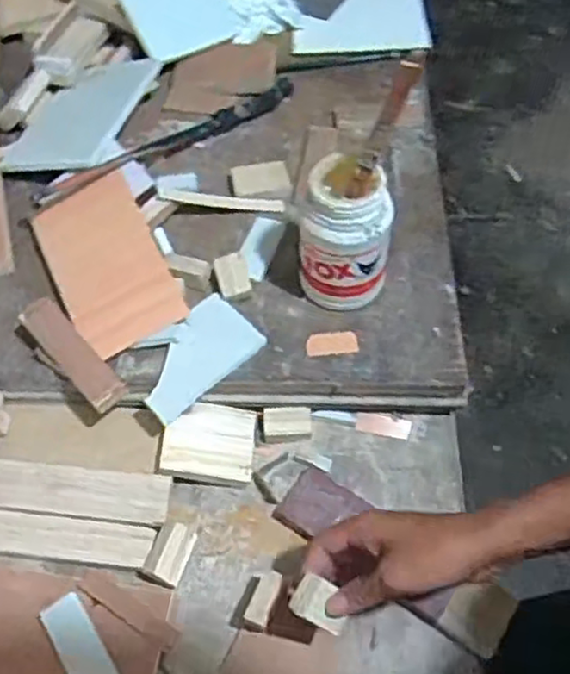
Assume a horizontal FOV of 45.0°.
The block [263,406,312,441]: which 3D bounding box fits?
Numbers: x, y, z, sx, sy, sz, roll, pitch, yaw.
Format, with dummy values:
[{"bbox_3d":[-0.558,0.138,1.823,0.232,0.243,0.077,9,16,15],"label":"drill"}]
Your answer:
[{"bbox_3d":[0.003,0.079,0.628,0.043,0.014,0.027,-3,58,-1],"label":"block"}]

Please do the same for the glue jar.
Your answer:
[{"bbox_3d":[0.055,-0.086,0.602,0.077,0.134,0.062,9,58,6],"label":"glue jar"}]

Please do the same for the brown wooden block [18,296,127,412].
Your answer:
[{"bbox_3d":[-0.185,0.013,0.599,0.031,0.014,0.110,-40,82,-20],"label":"brown wooden block"}]

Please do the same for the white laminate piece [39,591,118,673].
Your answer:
[{"bbox_3d":[-0.159,0.238,0.530,0.031,0.004,0.077,-30,65,-18],"label":"white laminate piece"}]

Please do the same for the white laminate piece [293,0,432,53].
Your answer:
[{"bbox_3d":[0.097,-0.406,0.870,0.164,0.015,0.137,1,58,1],"label":"white laminate piece"}]

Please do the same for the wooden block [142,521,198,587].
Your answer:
[{"bbox_3d":[-0.095,0.176,0.567,0.032,0.021,0.047,20,60,13],"label":"wooden block"}]

